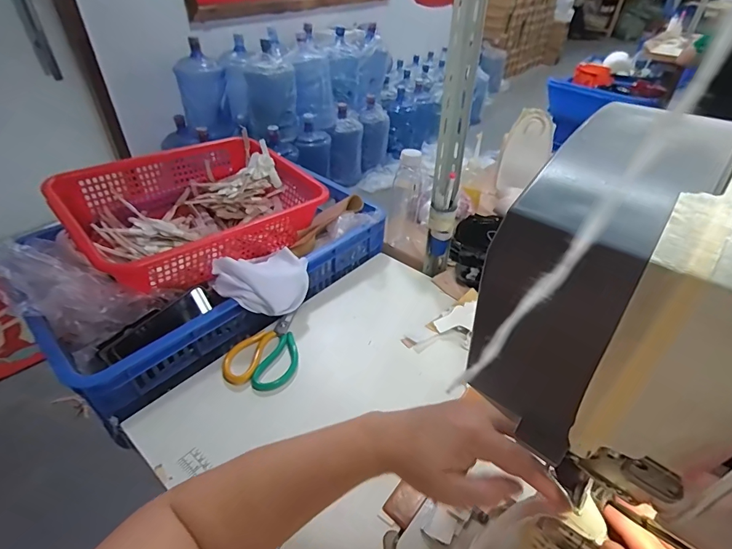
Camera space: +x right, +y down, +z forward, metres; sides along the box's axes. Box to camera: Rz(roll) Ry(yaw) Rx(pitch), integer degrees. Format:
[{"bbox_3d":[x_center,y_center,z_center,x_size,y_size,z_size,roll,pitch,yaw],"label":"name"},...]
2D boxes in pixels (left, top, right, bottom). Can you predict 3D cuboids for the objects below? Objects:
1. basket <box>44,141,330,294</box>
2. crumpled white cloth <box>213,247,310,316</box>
[{"bbox_3d":[-0.316,-0.136,0.793,0.429,0.115,0.313,-30,48,-32],"label":"basket"},{"bbox_3d":[-0.161,0.018,0.665,0.154,0.105,0.082,-25,46,-28],"label":"crumpled white cloth"}]

